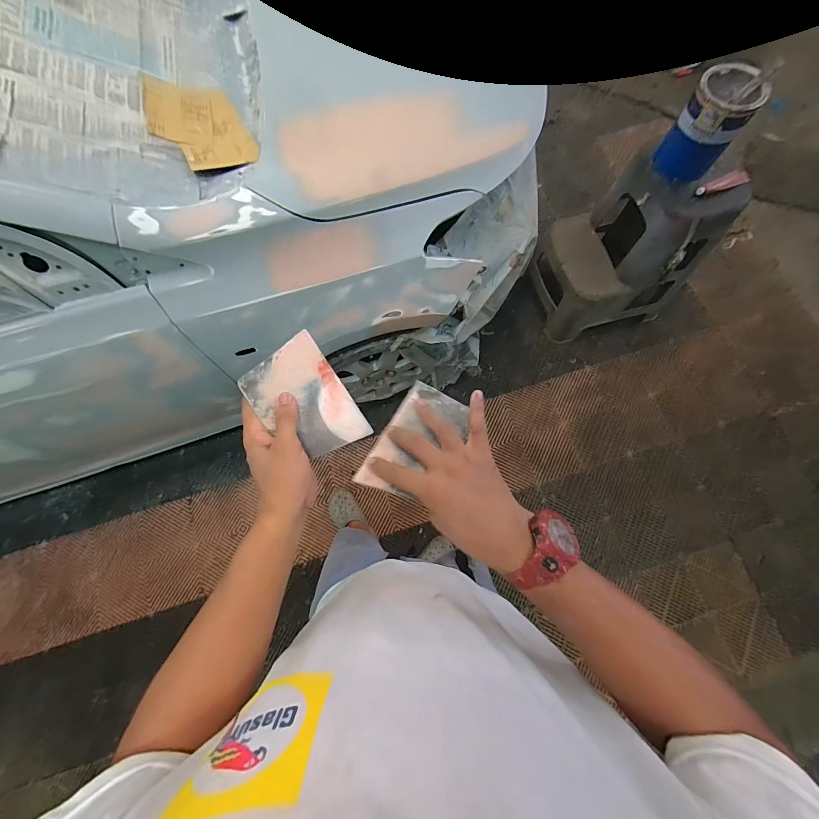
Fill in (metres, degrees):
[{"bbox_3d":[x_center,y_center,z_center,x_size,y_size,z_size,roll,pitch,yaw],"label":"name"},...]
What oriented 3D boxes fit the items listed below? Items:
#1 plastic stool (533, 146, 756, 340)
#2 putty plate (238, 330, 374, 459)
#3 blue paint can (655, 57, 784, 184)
[{"bbox_3d":[0.811,-0.619,1.334,0.493,0.573,0.410,-15,75,-2],"label":"plastic stool"},{"bbox_3d":[-0.121,-0.009,0.412,0.096,0.007,0.139,-36,86,-15],"label":"putty plate"},{"bbox_3d":[0.822,-0.786,0.975,0.154,0.215,0.163,0,75,2],"label":"blue paint can"}]

